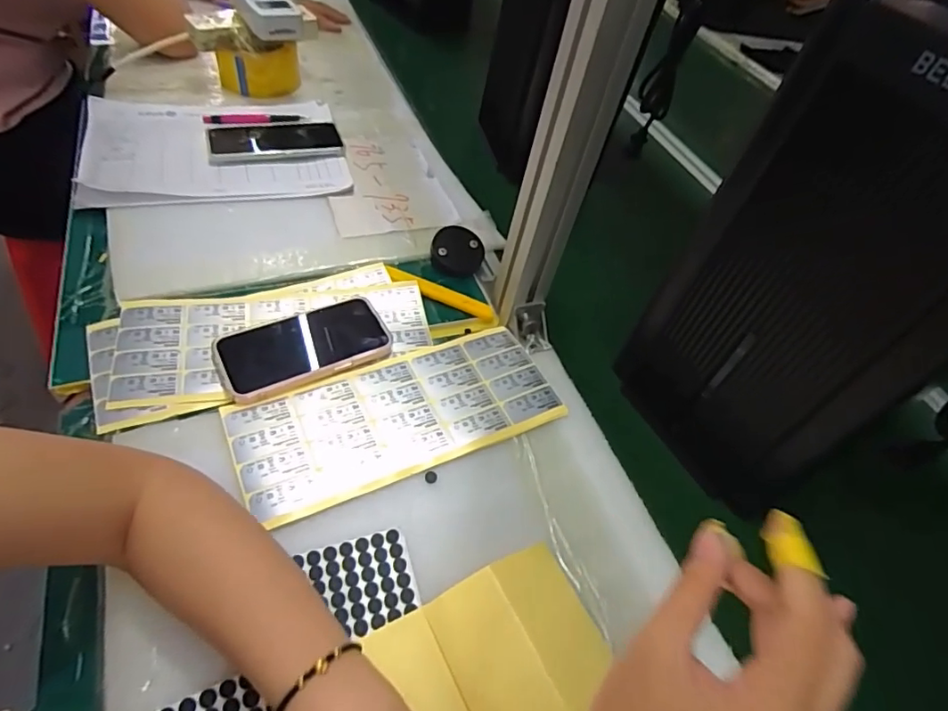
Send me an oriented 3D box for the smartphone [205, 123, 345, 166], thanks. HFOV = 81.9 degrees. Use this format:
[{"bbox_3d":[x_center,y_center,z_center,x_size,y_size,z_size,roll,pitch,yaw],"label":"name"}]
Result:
[{"bbox_3d":[-0.257,-0.276,0.709,0.164,0.011,0.089,-11,49,-15],"label":"smartphone"}]

